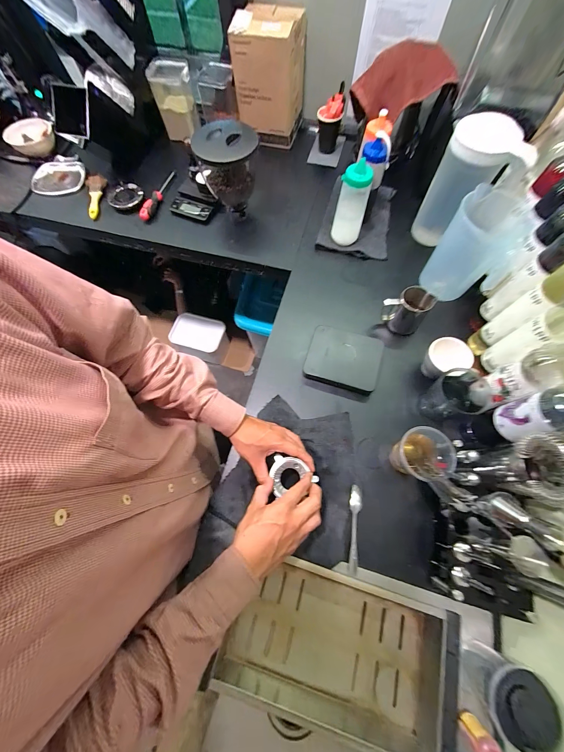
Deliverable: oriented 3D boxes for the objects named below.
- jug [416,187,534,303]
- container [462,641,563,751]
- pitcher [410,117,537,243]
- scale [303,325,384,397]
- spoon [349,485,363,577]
[{"bbox_3d":[0.421,-0.263,0.607,0.147,0.211,0.167,35,73,13],"label":"jug"},{"bbox_3d":[0.295,0.419,0.359,0.078,0.108,0.077,0,69,0],"label":"container"},{"bbox_3d":[0.438,-0.444,0.643,0.106,0.257,0.170,-37,73,-8],"label":"pitcher"},{"bbox_3d":[0.138,-0.039,0.593,0.155,0.033,0.129,18,70,7],"label":"scale"},{"bbox_3d":[0.131,0.277,0.480,0.025,0.015,0.141,11,69,5],"label":"spoon"}]

